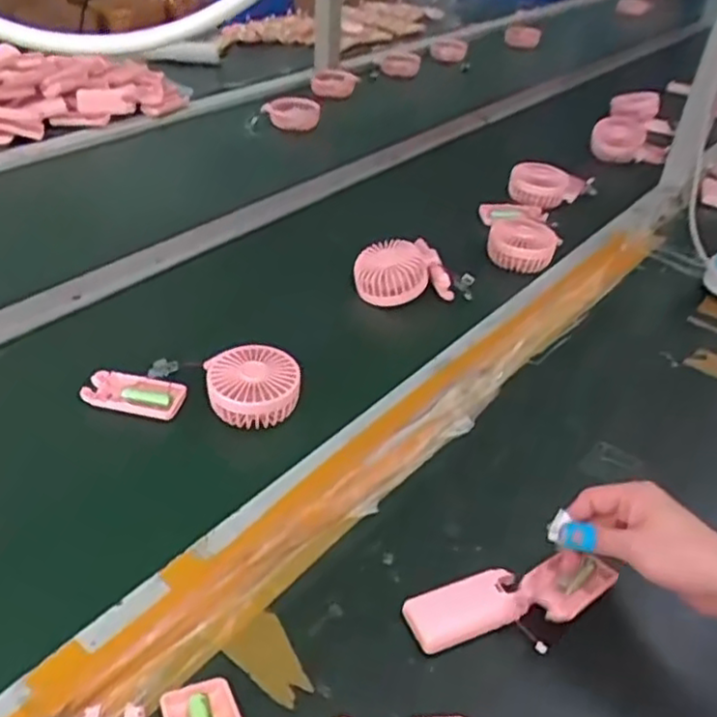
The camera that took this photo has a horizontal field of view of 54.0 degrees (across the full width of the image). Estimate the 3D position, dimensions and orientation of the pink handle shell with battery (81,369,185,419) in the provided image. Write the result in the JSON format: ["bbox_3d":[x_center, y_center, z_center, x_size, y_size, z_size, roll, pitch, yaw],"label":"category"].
[{"bbox_3d":[-0.221,0.035,0.697,0.097,0.016,0.044,10,39,5],"label":"pink handle shell with battery"}]

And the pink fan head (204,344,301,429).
[{"bbox_3d":[-0.104,0.028,0.693,0.086,0.043,0.079,3,39,-3],"label":"pink fan head"}]

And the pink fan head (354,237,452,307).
[{"bbox_3d":[0.053,-0.104,0.857,0.111,0.056,0.066,-3,40,-10],"label":"pink fan head"}]

